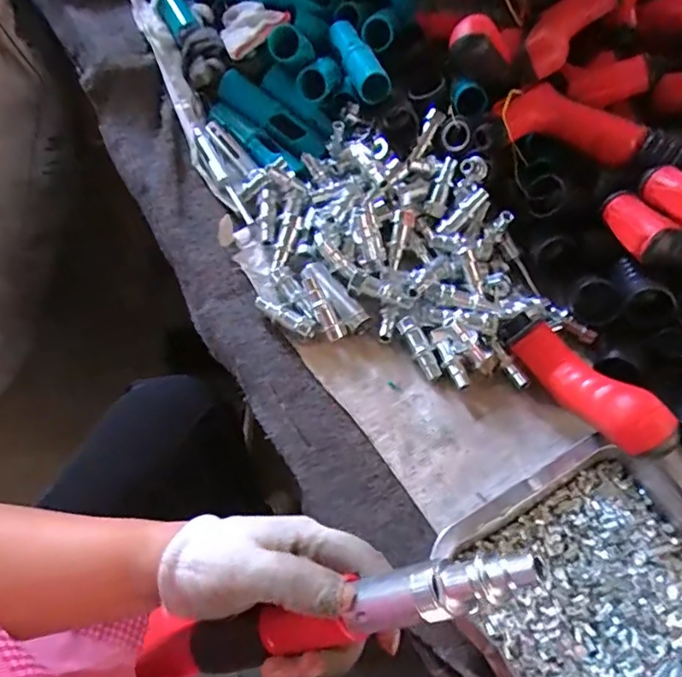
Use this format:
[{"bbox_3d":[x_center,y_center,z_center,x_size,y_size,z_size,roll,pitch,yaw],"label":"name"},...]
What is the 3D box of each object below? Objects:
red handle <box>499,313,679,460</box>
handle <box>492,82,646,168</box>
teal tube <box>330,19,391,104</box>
[{"bbox_3d":[0.164,0.030,0.380,0.032,0.040,0.146,-20,32,-10],"label":"red handle"},{"bbox_3d":[0.193,-0.182,0.469,0.120,0.032,0.041,18,57,6],"label":"handle"},{"bbox_3d":[0.014,-0.270,0.519,0.029,0.031,0.105,-13,59,-14],"label":"teal tube"}]

